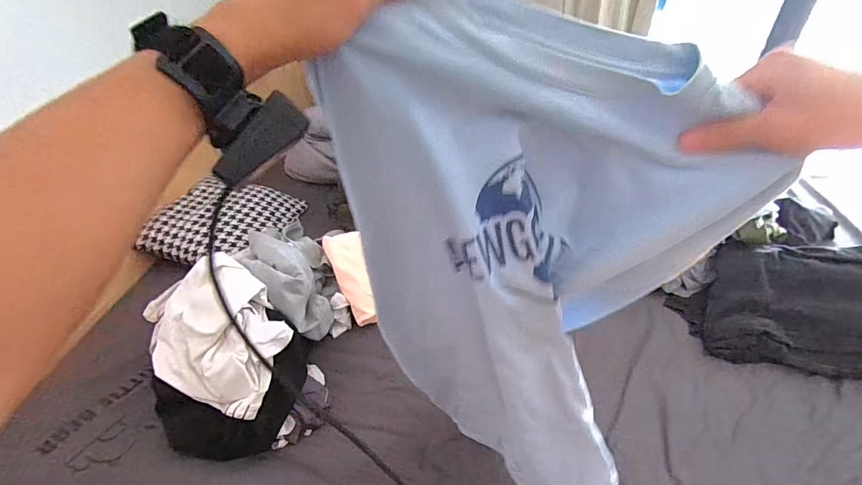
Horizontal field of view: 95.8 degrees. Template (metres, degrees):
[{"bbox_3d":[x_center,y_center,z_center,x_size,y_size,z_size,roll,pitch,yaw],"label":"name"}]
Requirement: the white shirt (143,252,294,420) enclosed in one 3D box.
[{"bbox_3d":[-0.426,0.183,0.786,0.289,0.151,0.228,23,47,29],"label":"white shirt"}]

